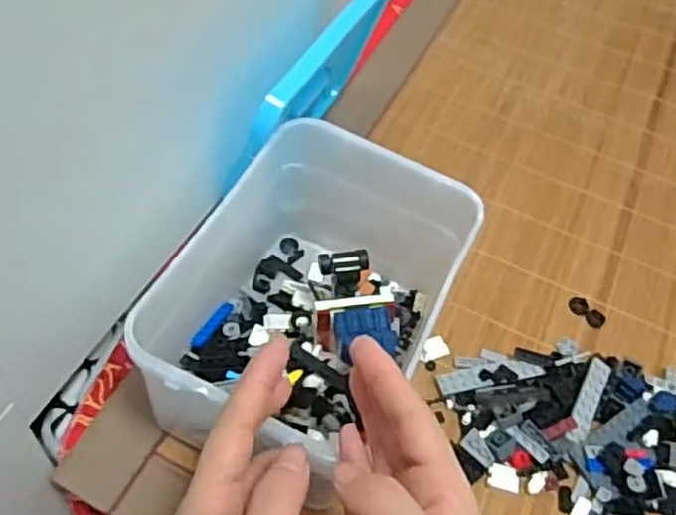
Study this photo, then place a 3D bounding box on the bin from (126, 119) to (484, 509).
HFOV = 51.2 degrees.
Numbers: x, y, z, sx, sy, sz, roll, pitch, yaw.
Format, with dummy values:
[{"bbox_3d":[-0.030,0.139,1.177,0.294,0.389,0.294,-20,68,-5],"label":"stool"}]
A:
[{"bbox_3d":[-0.019,0.034,0.460,0.148,0.121,0.210,22,54,11],"label":"bin"}]

